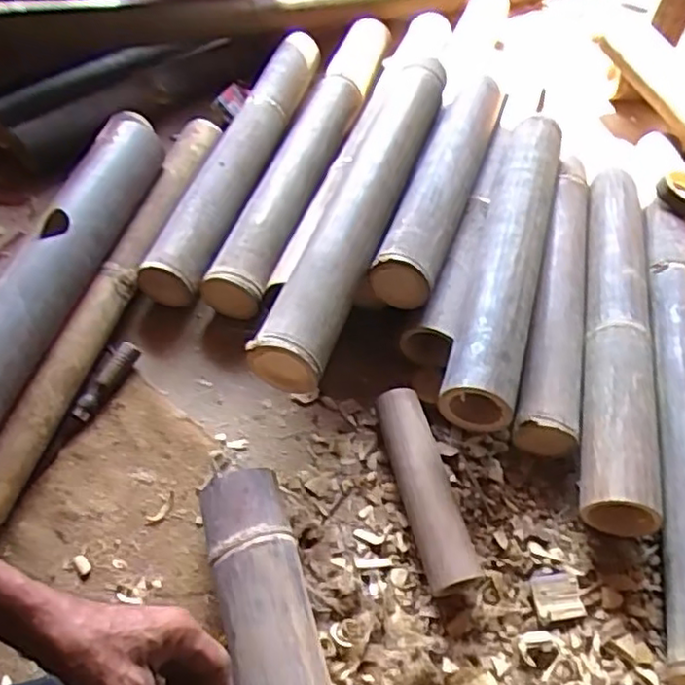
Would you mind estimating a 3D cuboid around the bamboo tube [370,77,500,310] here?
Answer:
[{"bbox_3d":[0.138,-0.224,0.891,0.078,0.071,0.434,18,55,10],"label":"bamboo tube"}]

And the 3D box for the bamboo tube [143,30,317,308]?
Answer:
[{"bbox_3d":[-0.143,-0.301,1.010,0.085,0.059,0.611,15,55,8],"label":"bamboo tube"}]

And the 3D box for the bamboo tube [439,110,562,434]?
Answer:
[{"bbox_3d":[0.212,-0.117,0.822,0.080,0.076,0.507,17,55,9],"label":"bamboo tube"}]

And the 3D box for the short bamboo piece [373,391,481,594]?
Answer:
[{"bbox_3d":[0.087,0.151,0.698,0.059,0.048,0.221,-8,55,-9],"label":"short bamboo piece"}]

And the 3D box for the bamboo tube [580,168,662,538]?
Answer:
[{"bbox_3d":[0.343,-0.031,0.821,0.082,0.069,0.541,12,54,6],"label":"bamboo tube"}]

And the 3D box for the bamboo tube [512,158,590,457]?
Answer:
[{"bbox_3d":[0.292,-0.077,0.856,0.082,0.071,0.473,16,55,9],"label":"bamboo tube"}]

